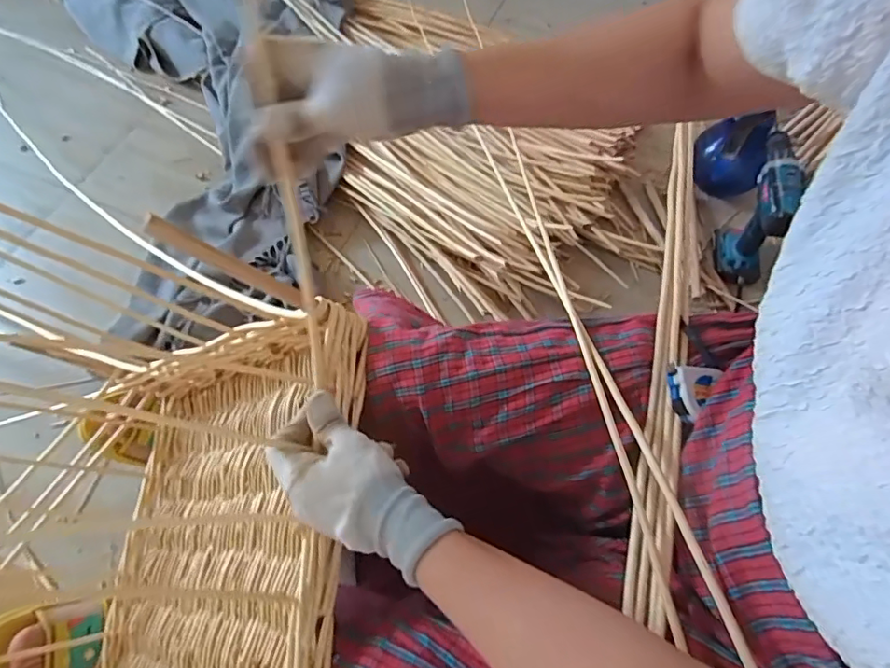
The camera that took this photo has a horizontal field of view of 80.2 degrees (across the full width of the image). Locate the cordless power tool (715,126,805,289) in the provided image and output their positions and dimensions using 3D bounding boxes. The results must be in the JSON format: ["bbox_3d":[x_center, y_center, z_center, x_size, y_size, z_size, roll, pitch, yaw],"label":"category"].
[{"bbox_3d":[0.541,-0.206,0.899,0.073,0.214,0.155,12,65,8],"label":"cordless power tool"}]

